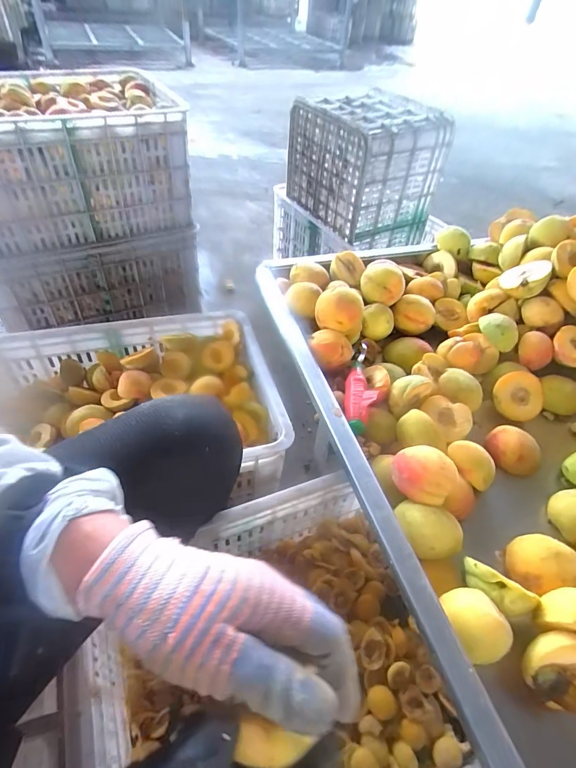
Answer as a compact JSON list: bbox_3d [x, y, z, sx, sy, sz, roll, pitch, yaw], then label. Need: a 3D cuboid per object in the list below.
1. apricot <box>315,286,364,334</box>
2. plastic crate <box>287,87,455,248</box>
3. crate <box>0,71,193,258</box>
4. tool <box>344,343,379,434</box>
[{"bbox_3d":[0.067,-0.098,0.532,0.058,0.043,0.053,-8,49,-13],"label":"apricot"},{"bbox_3d":[0.215,-0.621,1.153,0.317,0.258,0.334,-20,52,-22],"label":"plastic crate"},{"bbox_3d":[-0.525,-0.534,0.981,0.508,0.271,0.346,-18,51,-21],"label":"crate"},{"bbox_3d":[0.085,0.001,0.485,0.033,0.022,0.135,9,47,3],"label":"tool"}]

